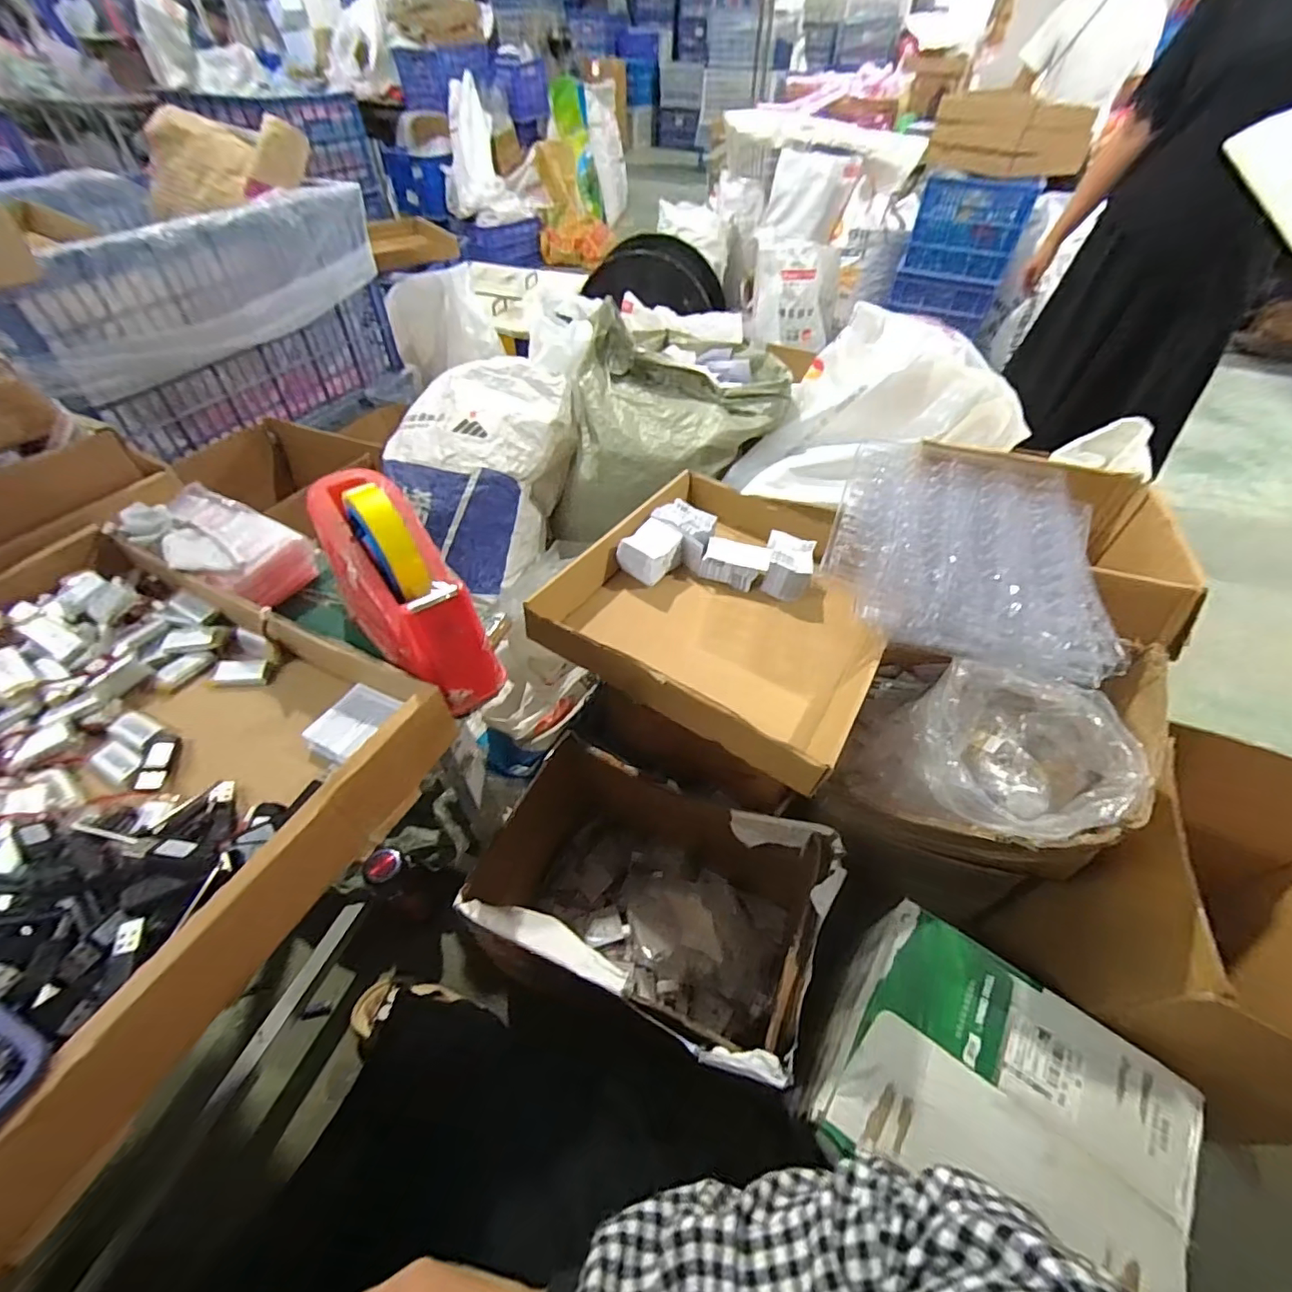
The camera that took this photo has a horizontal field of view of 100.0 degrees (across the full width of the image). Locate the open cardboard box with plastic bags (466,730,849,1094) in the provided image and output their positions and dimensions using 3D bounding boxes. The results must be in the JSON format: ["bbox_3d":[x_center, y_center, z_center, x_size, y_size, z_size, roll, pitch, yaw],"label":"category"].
[{"bbox_3d":[0.017,0.368,0.818,0.424,0.290,0.336,21,51,16],"label":"open cardboard box with plastic bags"}]

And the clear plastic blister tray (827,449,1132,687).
[{"bbox_3d":[0.390,-0.128,0.662,0.303,0.075,0.323,18,50,13],"label":"clear plastic blister tray"}]

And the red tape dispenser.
[{"bbox_3d":[-0.182,-0.051,0.401,0.065,0.114,0.208,-34,76,-28],"label":"red tape dispenser"}]

